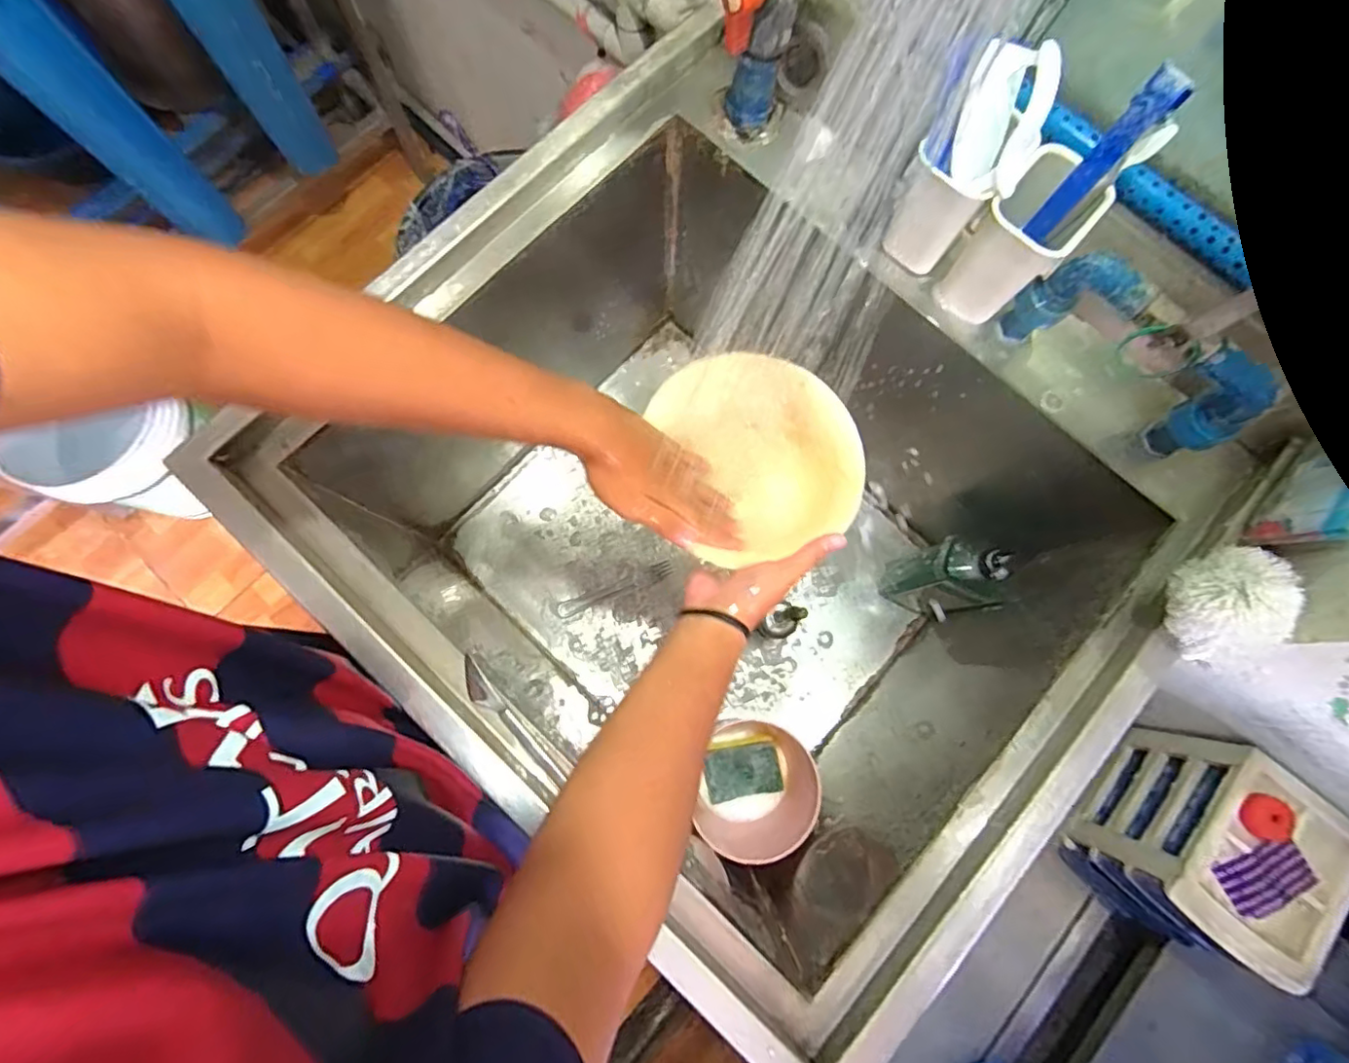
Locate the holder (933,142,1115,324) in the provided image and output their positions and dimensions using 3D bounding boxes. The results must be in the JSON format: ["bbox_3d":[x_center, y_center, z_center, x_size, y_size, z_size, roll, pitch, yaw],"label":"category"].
[{"bbox_3d":[0.293,-0.244,0.520,0.073,0.114,0.081,43,81,6],"label":"holder"}]

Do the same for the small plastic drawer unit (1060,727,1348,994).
[{"bbox_3d":[0.532,0.321,0.602,0.142,0.145,0.176,39,81,6],"label":"small plastic drawer unit"}]

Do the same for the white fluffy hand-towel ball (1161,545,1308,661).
[{"bbox_3d":[0.413,0.055,0.446,0.065,0.064,0.077,-30,82,-7],"label":"white fluffy hand-towel ball"}]

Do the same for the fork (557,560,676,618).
[{"bbox_3d":[-0.088,0.085,0.881,0.175,0.009,0.026,-20,81,-5],"label":"fork"}]

